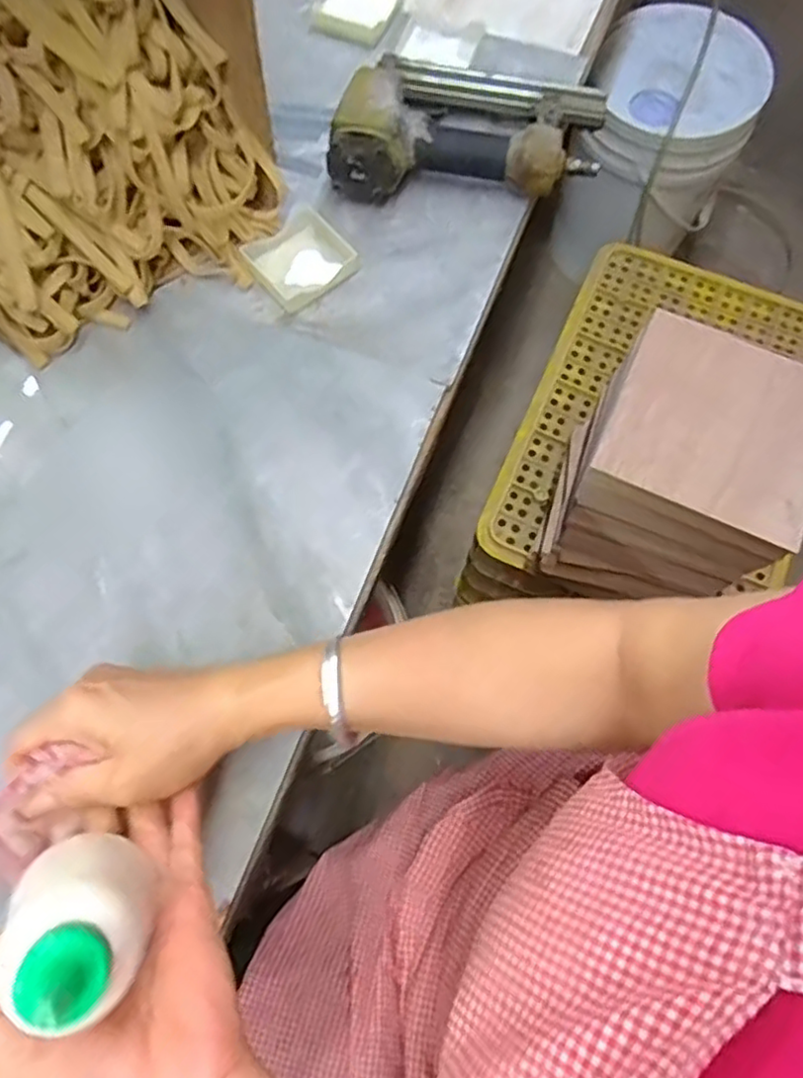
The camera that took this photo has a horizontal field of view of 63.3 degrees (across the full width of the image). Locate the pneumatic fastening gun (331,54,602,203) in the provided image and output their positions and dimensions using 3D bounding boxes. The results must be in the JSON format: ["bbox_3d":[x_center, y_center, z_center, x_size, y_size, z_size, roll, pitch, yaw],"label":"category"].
[{"bbox_3d":[0.062,-0.374,0.576,0.248,0.067,0.147,-1,71,-1],"label":"pneumatic fastening gun"}]

